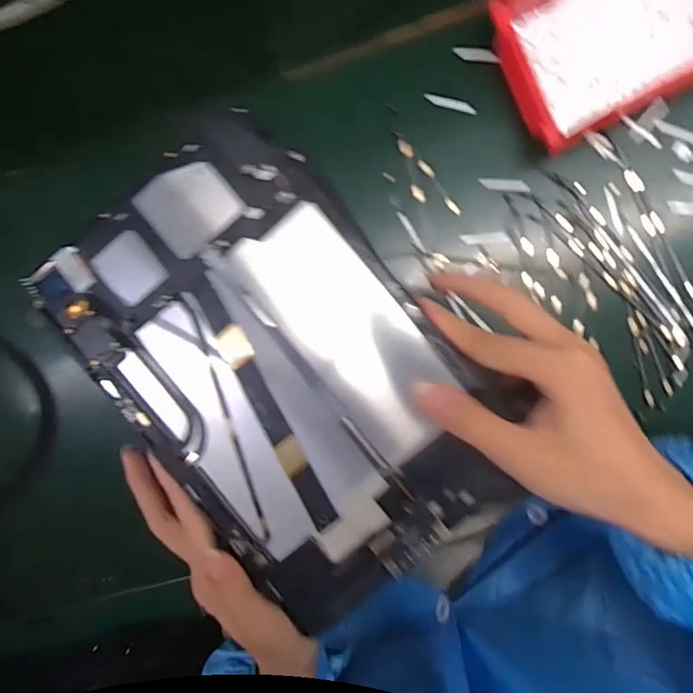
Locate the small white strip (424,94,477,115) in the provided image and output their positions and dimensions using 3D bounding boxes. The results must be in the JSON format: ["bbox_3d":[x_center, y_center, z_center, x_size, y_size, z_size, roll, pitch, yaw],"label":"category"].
[{"bbox_3d":[0.077,-0.179,0.370,0.038,0.004,0.007,16,97,3],"label":"small white strip"}]

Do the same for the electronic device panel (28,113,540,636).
[{"bbox_3d":[-0.031,0.012,0.258,0.160,0.014,0.233,-38,91,7],"label":"electronic device panel"}]

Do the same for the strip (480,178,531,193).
[{"bbox_3d":[0.116,-0.118,0.370,0.036,0.004,0.009,6,94,6],"label":"strip"}]

